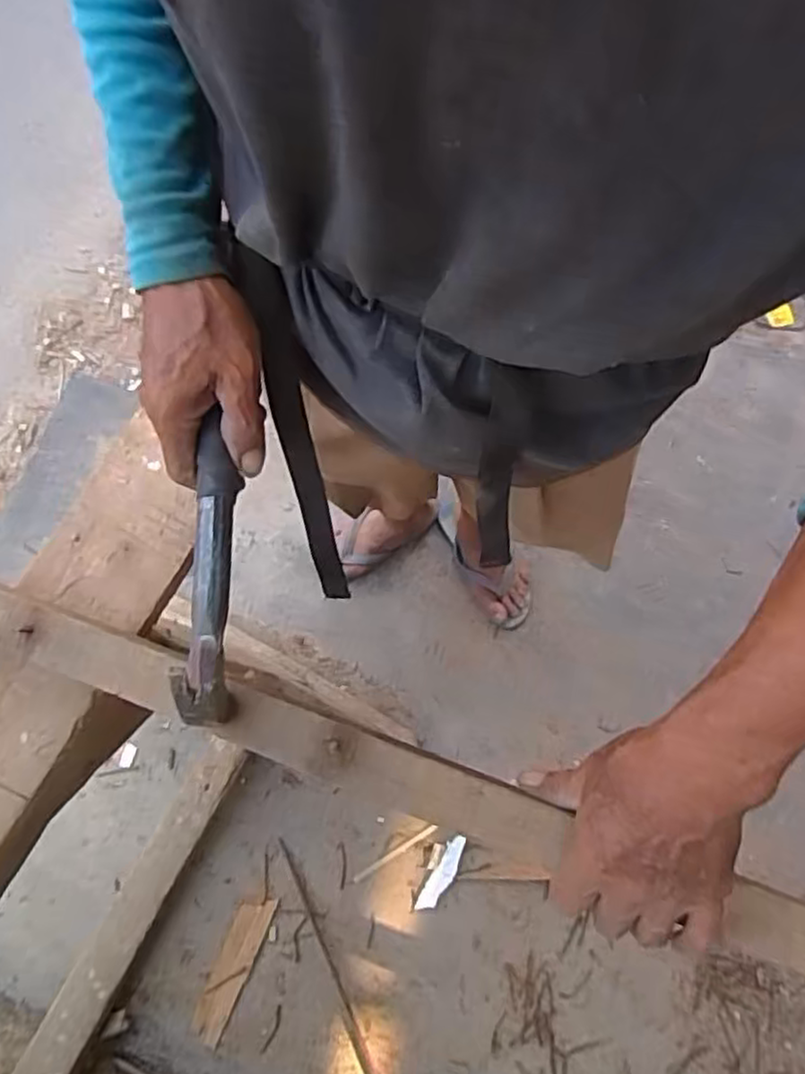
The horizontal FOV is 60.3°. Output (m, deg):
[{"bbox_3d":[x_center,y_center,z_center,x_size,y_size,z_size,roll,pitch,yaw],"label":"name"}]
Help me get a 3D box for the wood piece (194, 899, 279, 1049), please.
[{"bbox_3d":[-0.280,0.702,1.132,0.059,0.006,0.220,21,78,7],"label":"wood piece"}]

